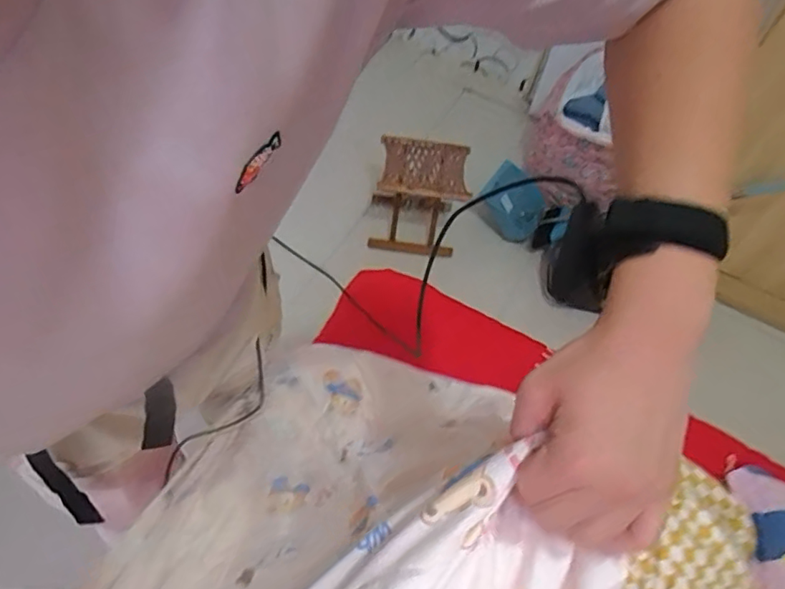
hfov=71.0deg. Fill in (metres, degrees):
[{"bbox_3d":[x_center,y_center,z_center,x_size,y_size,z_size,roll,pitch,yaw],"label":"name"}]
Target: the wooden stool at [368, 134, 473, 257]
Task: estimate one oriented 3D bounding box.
[{"bbox_3d":[0.084,-0.314,1.824,0.300,0.311,0.247,10,58,3],"label":"wooden stool"}]

